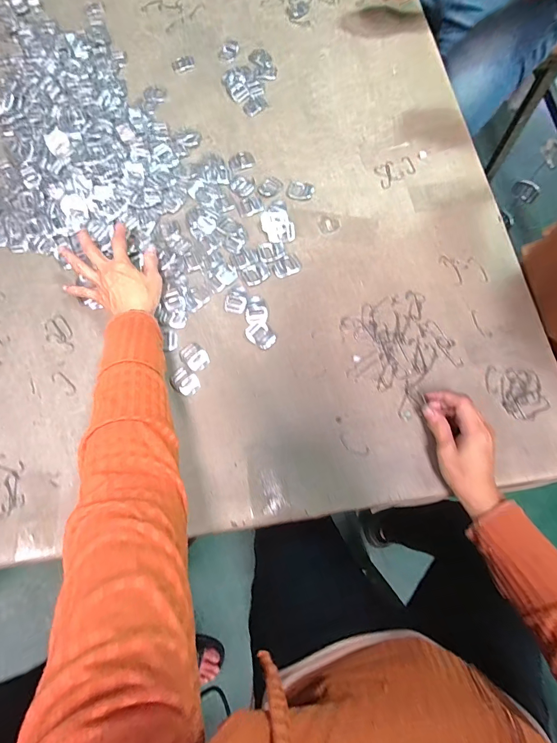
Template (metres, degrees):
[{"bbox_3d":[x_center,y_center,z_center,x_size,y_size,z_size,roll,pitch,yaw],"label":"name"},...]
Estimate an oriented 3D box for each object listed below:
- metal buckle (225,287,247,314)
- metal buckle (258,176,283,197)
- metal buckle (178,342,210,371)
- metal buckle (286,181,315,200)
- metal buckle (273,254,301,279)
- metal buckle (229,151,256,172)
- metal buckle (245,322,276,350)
[{"bbox_3d":[-0.058,-0.098,0.489,0.028,0.004,0.038,7,74,4],"label":"metal buckle"},{"bbox_3d":[-0.012,-0.280,0.541,0.032,0.004,0.036,38,78,12],"label":"metal buckle"},{"bbox_3d":[-0.110,-0.020,0.470,0.039,0.004,0.030,41,79,12],"label":"metal buckle"},{"bbox_3d":[0.032,-0.271,0.535,0.039,0.007,0.028,19,75,7],"label":"metal buckle"},{"bbox_3d":[0.012,-0.149,0.504,0.038,0.004,0.029,-22,74,-5],"label":"metal buckle"},{"bbox_3d":[-0.058,-0.326,0.555,0.040,0.006,0.033,-26,75,-6],"label":"metal buckle"},{"bbox_3d":[-0.024,-0.048,0.474,0.030,0.004,0.039,-38,76,-9],"label":"metal buckle"}]

